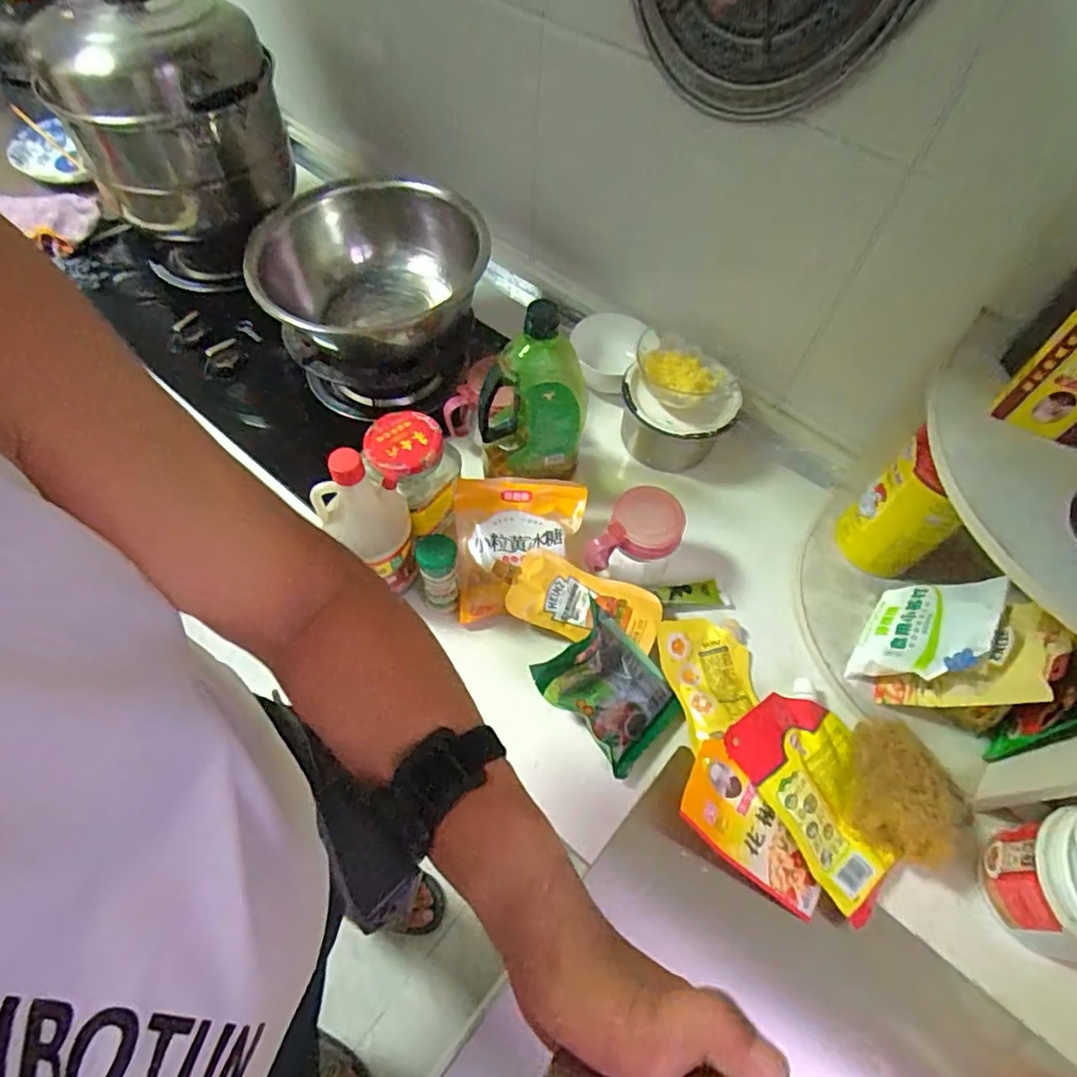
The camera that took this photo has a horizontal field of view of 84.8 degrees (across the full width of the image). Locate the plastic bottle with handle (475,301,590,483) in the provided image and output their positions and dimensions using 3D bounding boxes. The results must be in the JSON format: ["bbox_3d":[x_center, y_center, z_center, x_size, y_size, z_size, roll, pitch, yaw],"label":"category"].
[{"bbox_3d":[-0.005,-0.146,0.654,0.120,0.232,0.068,1,59,-2],"label":"plastic bottle with handle"}]

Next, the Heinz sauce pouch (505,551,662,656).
[{"bbox_3d":[0.053,0.072,0.652,0.165,0.022,0.078,17,74,1],"label":"Heinz sauce pouch"}]

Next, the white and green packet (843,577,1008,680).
[{"bbox_3d":[0.403,0.092,0.614,0.020,0.125,0.122,47,62,-19],"label":"white and green packet"}]

